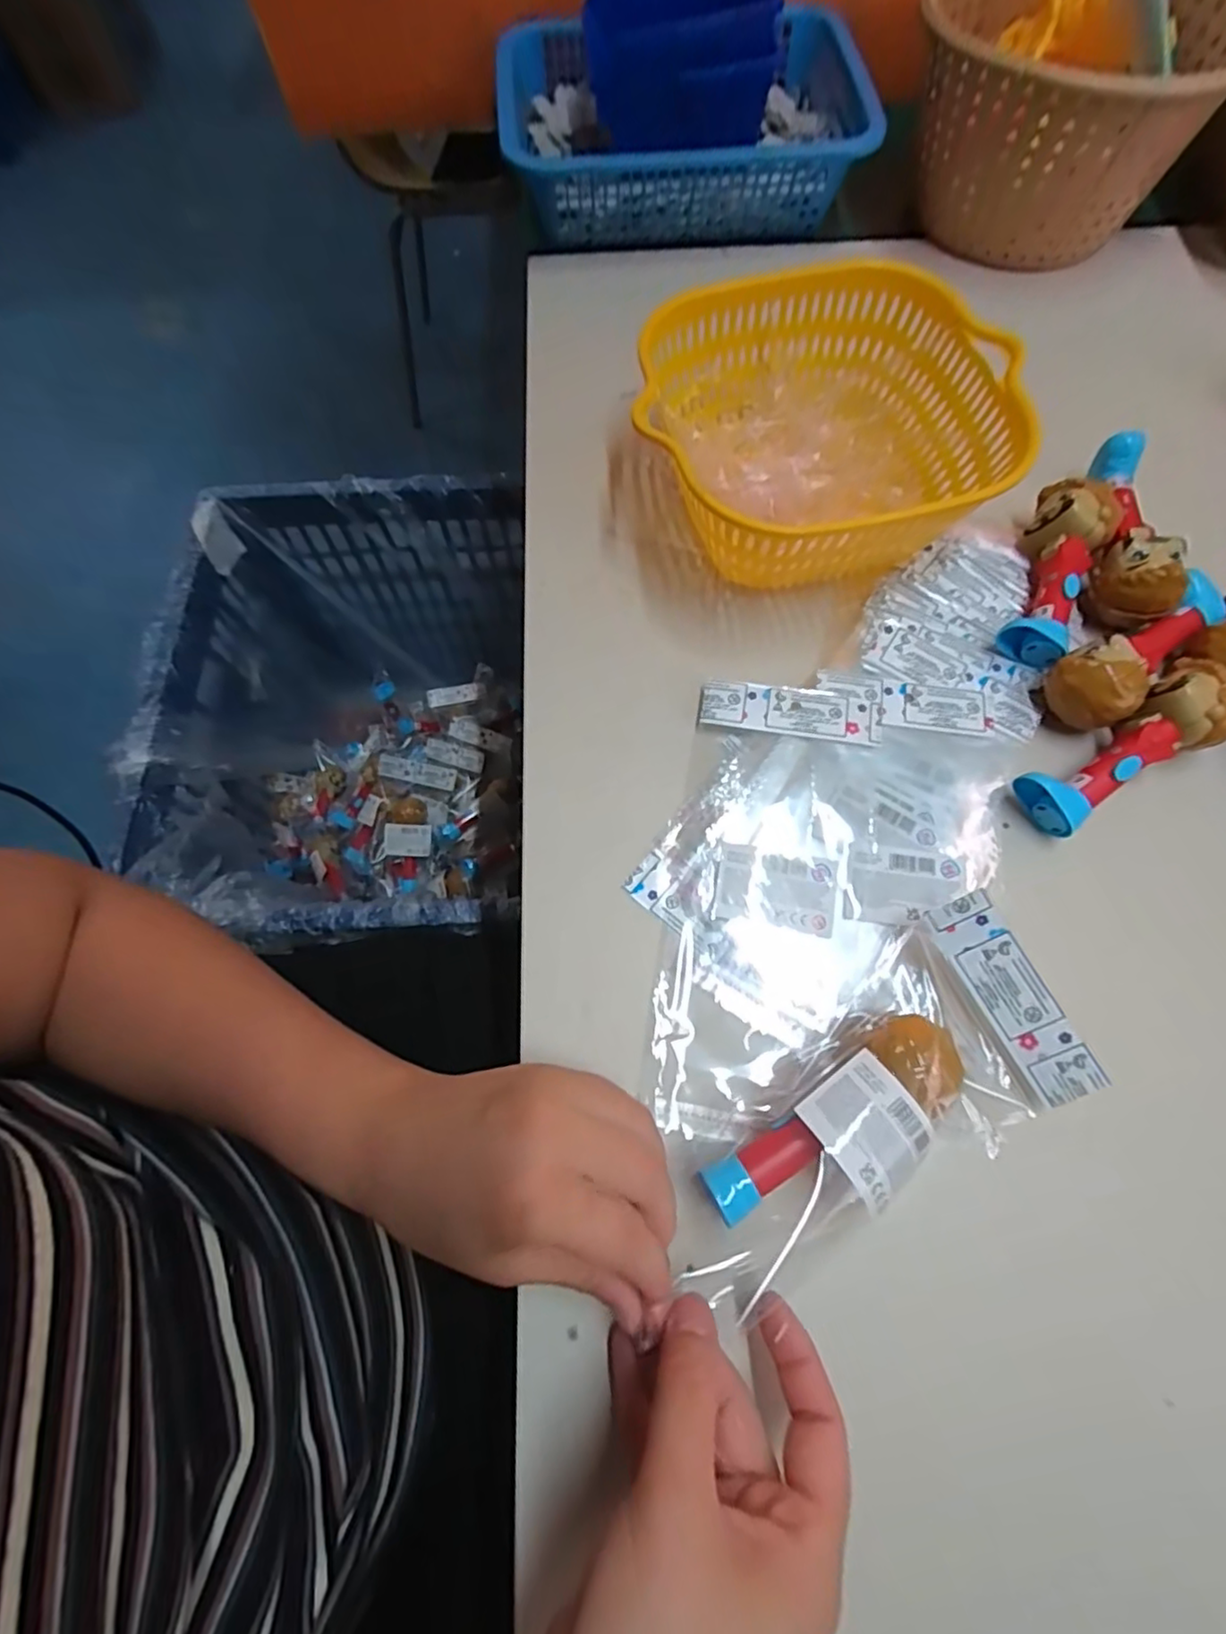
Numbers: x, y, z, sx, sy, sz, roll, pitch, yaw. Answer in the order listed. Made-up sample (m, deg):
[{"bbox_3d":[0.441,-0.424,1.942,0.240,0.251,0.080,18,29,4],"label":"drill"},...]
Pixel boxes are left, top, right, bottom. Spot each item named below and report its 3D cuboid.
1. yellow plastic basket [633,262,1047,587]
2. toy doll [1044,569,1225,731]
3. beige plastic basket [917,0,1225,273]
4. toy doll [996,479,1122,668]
[{"bbox_3d":[0.120,-0.228,0.381,0.211,0.072,0.199,-10,68,-4],"label":"yellow plastic basket"},{"bbox_3d":[0.301,-0.094,0.350,0.132,0.036,0.042,-32,71,-12],"label":"toy doll"},{"bbox_3d":[0.330,-0.536,0.469,0.202,0.125,0.227,12,70,6],"label":"beige plastic basket"},{"bbox_3d":[0.258,-0.144,0.366,0.039,0.034,0.115,26,71,10],"label":"toy doll"}]

